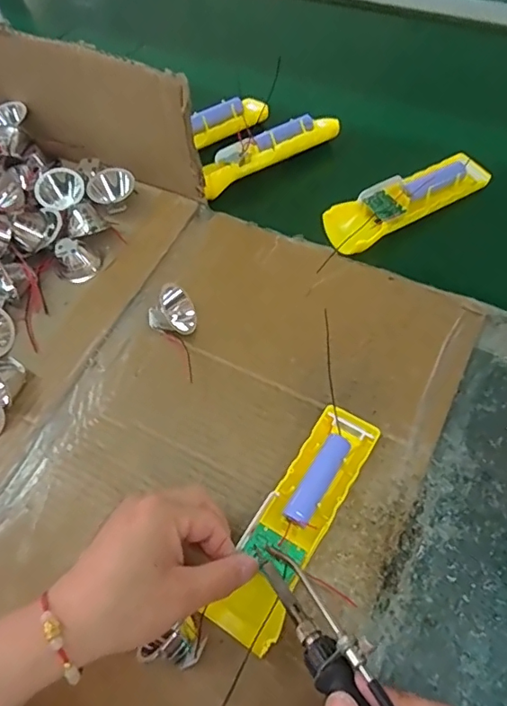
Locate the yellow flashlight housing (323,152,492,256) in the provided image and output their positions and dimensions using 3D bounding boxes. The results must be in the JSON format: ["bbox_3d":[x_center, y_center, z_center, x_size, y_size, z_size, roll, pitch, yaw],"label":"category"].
[{"bbox_3d":[0.136,-0.139,0.466,0.156,0.030,0.049,-29,63,-10],"label":"yellow flashlight housing"}]

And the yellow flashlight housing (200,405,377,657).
[{"bbox_3d":[0.028,0.107,0.331,0.043,0.020,0.157,28,71,16],"label":"yellow flashlight housing"}]

